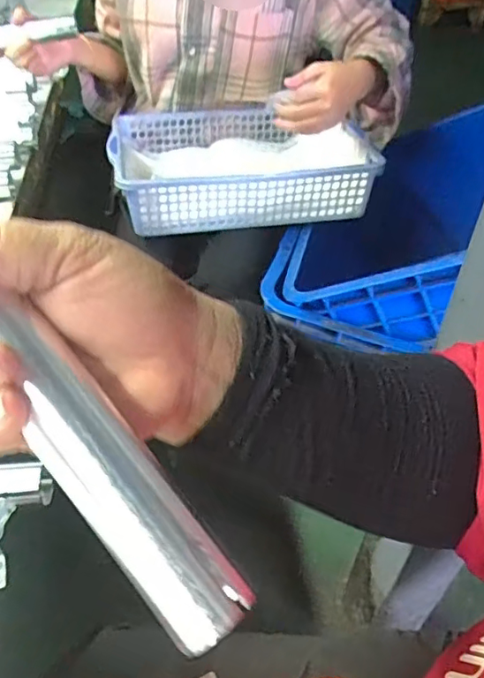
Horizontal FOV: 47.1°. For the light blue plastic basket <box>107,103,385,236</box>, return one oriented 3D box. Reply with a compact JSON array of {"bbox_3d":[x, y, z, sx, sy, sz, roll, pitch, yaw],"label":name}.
[{"bbox_3d":[-0.004,-0.265,0.836,0.353,0.093,0.254,-7,45,-8],"label":"light blue plastic basket"}]

